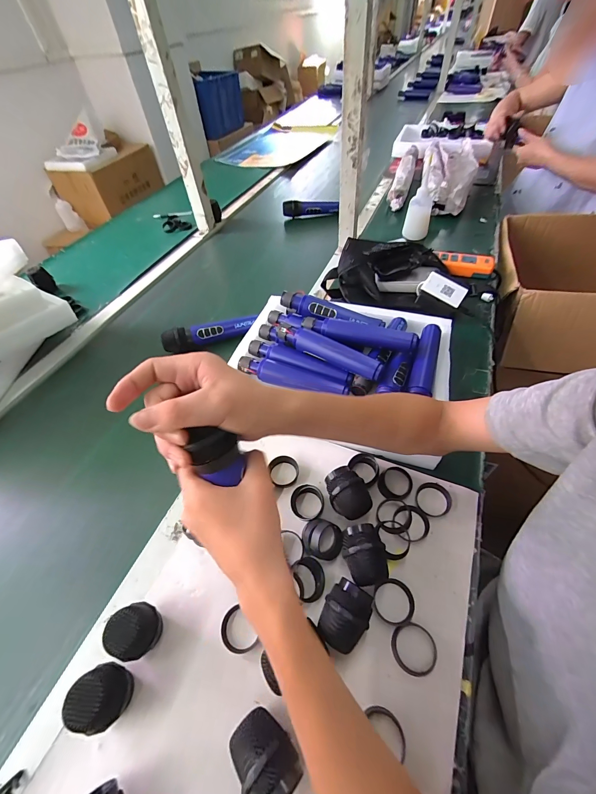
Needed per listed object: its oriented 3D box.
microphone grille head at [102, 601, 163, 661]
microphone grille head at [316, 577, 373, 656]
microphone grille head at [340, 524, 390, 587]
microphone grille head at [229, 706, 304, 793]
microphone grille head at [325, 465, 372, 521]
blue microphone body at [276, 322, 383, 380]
[{"bbox_3d":[-0.167,0.244,0.329,0.038,0.060,0.044,21,56,20],"label":"microphone grille head"},{"bbox_3d":[0.049,0.227,0.330,0.047,0.047,0.060,24,57,22],"label":"microphone grille head"},{"bbox_3d":[0.075,0.181,0.363,0.045,0.046,0.058,-21,53,-12],"label":"microphone grille head"},{"bbox_3d":[-0.028,0.309,0.271,0.046,0.044,0.059,-35,57,-21],"label":"microphone grille head"},{"bbox_3d":[0.064,0.128,0.408,0.046,0.052,0.060,-16,52,-8],"label":"microphone grille head"},{"bbox_3d":[0.046,-0.072,0.513,0.184,0.041,0.031,27,58,23],"label":"blue microphone body"}]

